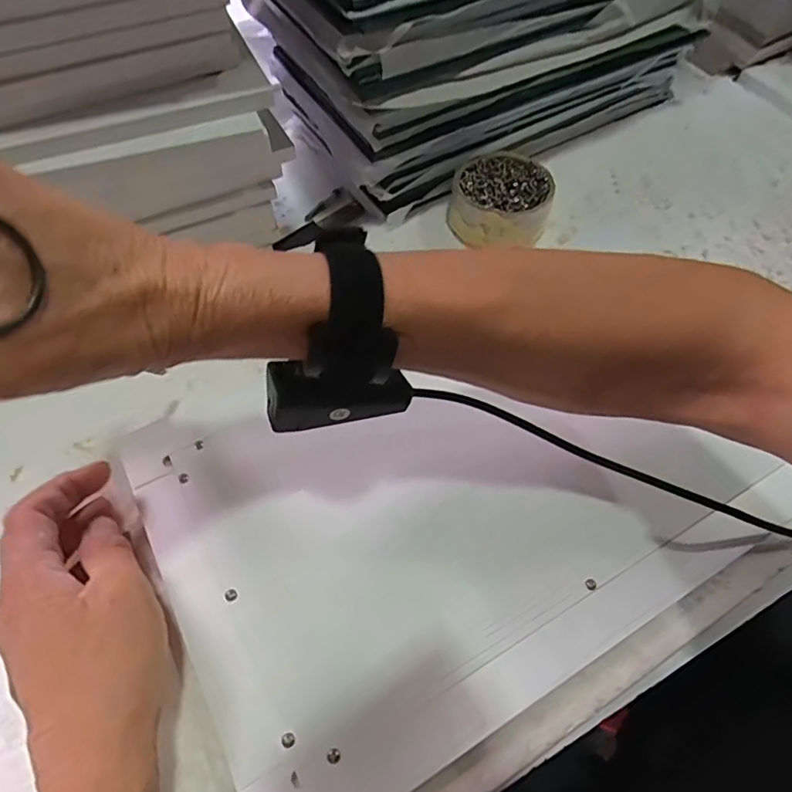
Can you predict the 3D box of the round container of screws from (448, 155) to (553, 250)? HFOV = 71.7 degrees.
[{"bbox_3d":[0.090,-0.167,0.473,0.081,0.041,0.083,1,59,-1],"label":"round container of screws"}]

